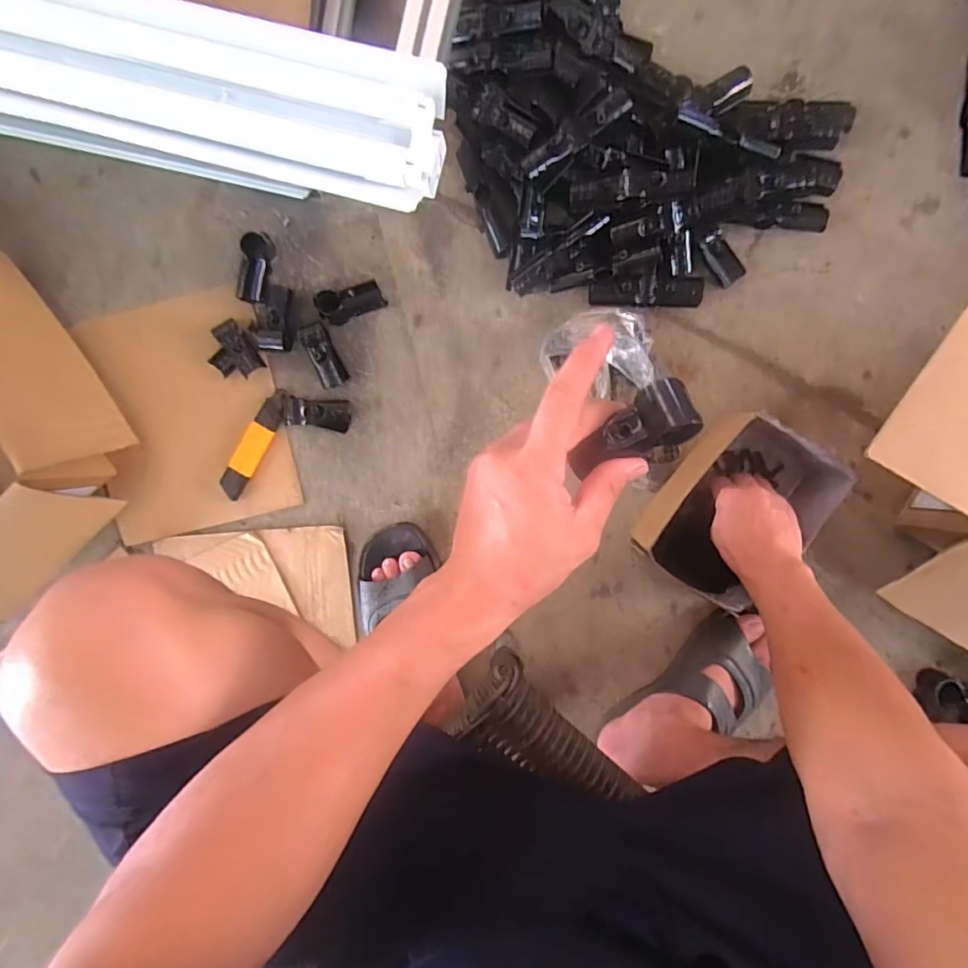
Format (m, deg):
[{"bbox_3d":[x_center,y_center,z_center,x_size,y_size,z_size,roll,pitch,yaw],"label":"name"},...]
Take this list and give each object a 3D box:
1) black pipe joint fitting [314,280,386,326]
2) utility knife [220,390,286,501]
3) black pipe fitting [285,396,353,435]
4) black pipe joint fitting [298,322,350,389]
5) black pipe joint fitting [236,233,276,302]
[{"bbox_3d":[-0.165,-0.226,0.643,0.078,0.030,0.041,-17,91,4],"label":"black pipe joint fitting"},{"bbox_3d":[-0.296,-0.049,0.673,0.032,0.013,0.144,29,93,2],"label":"utility knife"},{"bbox_3d":[-0.212,-0.088,0.657,0.082,0.027,0.039,5,92,4],"label":"black pipe fitting"},{"bbox_3d":[-0.201,-0.161,0.658,0.035,0.020,0.078,-24,103,4],"label":"black pipe joint fitting"},{"bbox_3d":[-0.283,-0.270,0.649,0.034,0.030,0.085,12,93,3],"label":"black pipe joint fitting"}]

